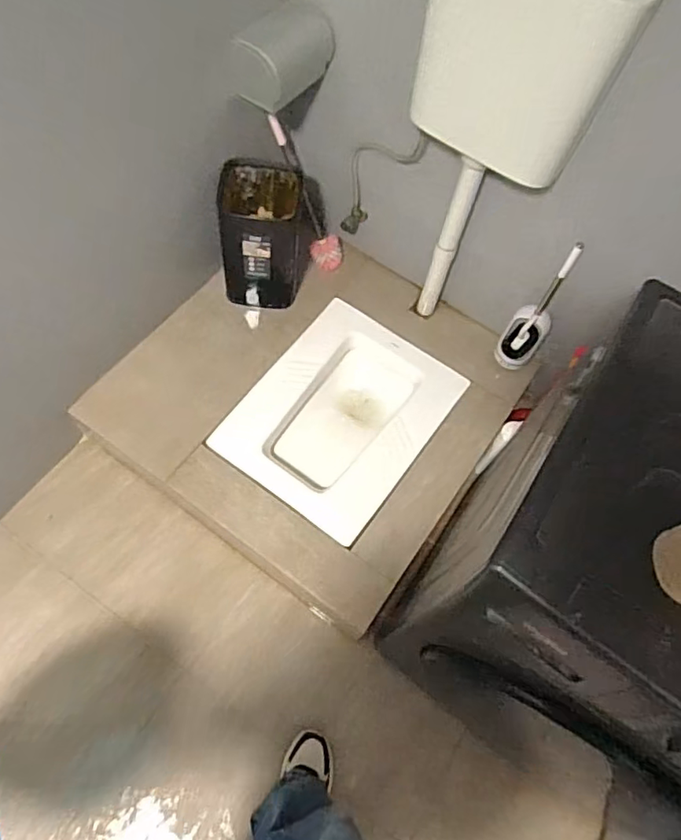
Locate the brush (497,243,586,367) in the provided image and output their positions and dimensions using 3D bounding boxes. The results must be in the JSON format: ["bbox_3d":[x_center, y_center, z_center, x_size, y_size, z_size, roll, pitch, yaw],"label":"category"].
[{"bbox_3d":[0.498,-0.270,1.435,0.100,0.415,0.089,33,65,10],"label":"brush"}]

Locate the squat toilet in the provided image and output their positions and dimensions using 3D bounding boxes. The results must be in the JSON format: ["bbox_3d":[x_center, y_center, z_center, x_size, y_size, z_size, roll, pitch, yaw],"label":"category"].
[{"bbox_3d":[-0.002,0.010,1.604,0.464,0.253,0.599,35,65,11],"label":"squat toilet"}]

